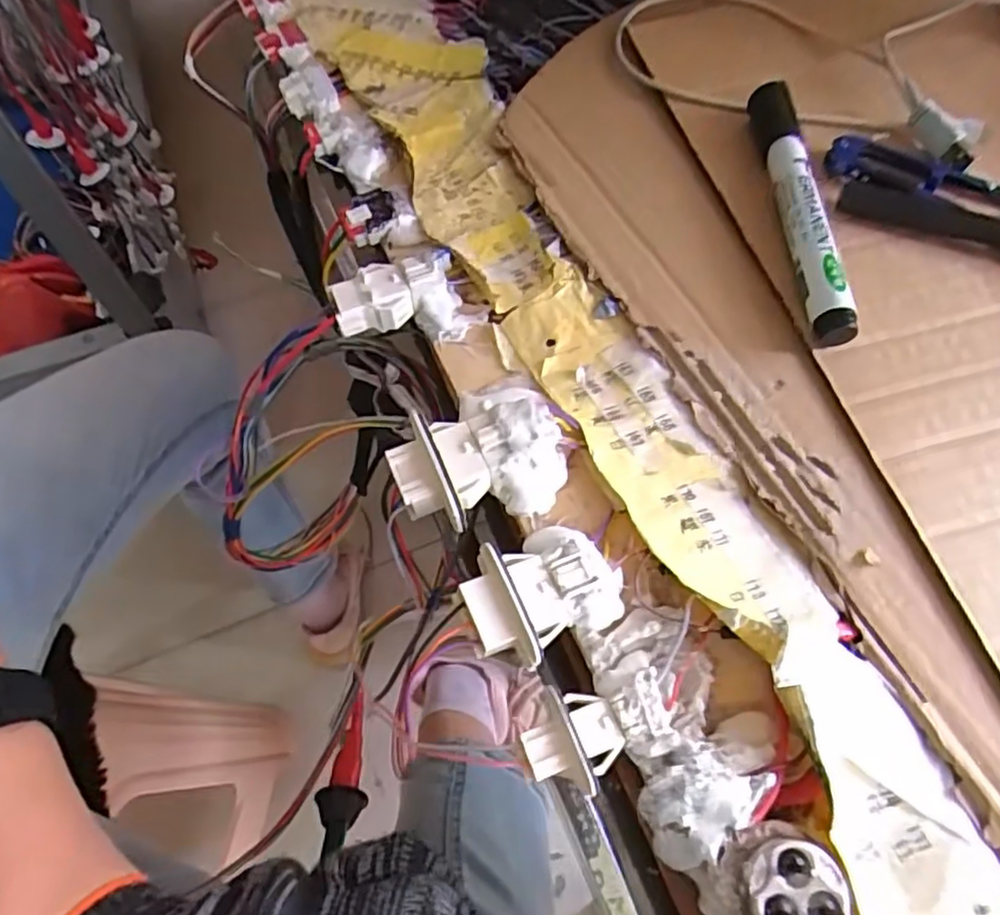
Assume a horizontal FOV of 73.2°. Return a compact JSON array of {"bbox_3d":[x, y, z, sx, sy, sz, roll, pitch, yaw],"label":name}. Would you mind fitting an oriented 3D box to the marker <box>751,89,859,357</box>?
[{"bbox_3d":[0.127,-0.109,0.287,0.017,0.017,0.139,0,64,0],"label":"marker"}]

